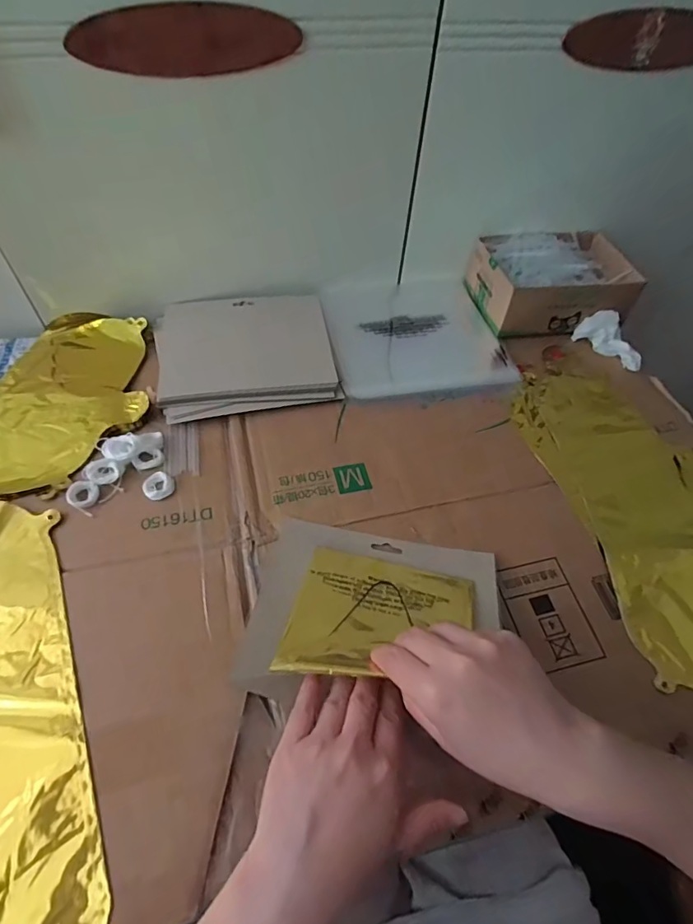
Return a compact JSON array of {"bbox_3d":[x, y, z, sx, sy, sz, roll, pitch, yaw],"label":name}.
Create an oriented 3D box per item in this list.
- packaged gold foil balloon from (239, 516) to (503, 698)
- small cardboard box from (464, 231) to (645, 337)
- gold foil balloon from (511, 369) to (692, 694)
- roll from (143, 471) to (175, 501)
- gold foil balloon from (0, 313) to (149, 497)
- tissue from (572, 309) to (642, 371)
[{"bbox_3d":[0.029,0.116,0.384,0.196,0.021,0.168,7,30,-1],"label":"packaged gold foil balloon"},{"bbox_3d":[0.275,-0.242,0.648,0.191,0.073,0.137,-9,56,-10],"label":"small cardboard box"},{"bbox_3d":[0.325,0.056,0.485,0.206,0.021,0.388,-9,56,-10],"label":"gold foil balloon"},{"bbox_3d":[-0.181,0.023,0.465,0.027,0.008,0.026,2,55,-3],"label":"roll"},{"bbox_3d":[-0.417,-0.067,0.514,0.387,0.018,0.250,-3,55,-6],"label":"gold foil balloon"},{"bbox_3d":[0.336,-0.157,0.610,0.086,0.030,0.048,31,59,17],"label":"tissue"}]

